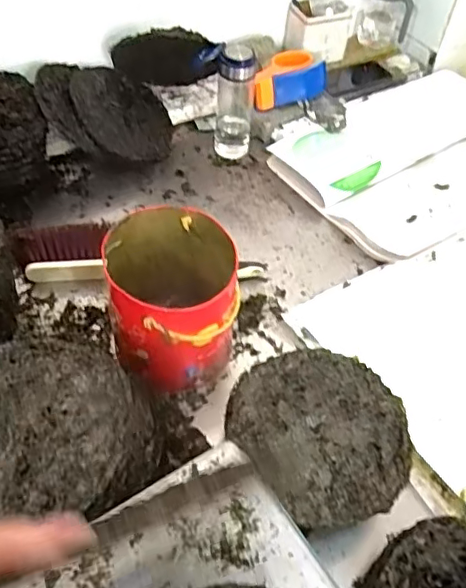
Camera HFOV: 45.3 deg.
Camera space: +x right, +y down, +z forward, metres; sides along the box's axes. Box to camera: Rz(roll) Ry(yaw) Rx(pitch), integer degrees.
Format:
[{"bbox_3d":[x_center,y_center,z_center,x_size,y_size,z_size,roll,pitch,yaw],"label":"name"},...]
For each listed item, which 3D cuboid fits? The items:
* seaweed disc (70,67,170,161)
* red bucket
[{"bbox_3d":[-0.199,-0.329,1.020,0.202,0.020,0.192,16,58,-44],"label":"seaweed disc"},{"bbox_3d":[-0.078,0.016,0.723,0.159,0.184,0.169,1,51,-1],"label":"red bucket"}]

